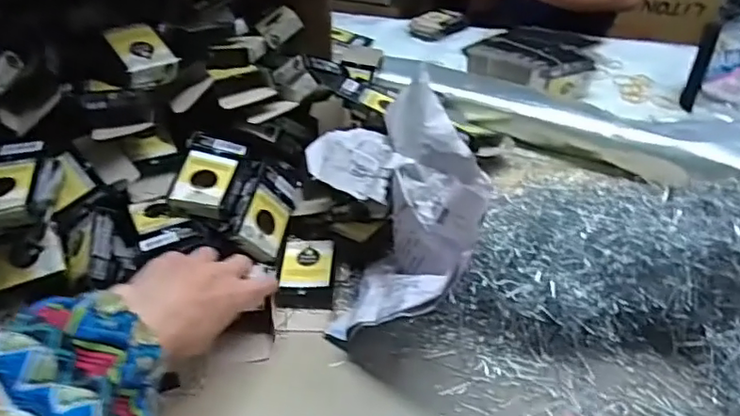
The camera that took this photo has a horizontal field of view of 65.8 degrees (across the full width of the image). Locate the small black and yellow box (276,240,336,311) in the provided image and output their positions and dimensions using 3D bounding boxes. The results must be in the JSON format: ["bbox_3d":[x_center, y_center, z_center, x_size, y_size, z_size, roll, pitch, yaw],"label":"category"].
[{"bbox_3d":[-0.058,0.063,0.537,0.050,0.018,0.081,1,37,2],"label":"small black and yellow box"}]

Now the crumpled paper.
[{"bbox_3d":[0.017,0.004,0.505,0.135,0.168,0.218,-3,37,-3],"label":"crumpled paper"}]

